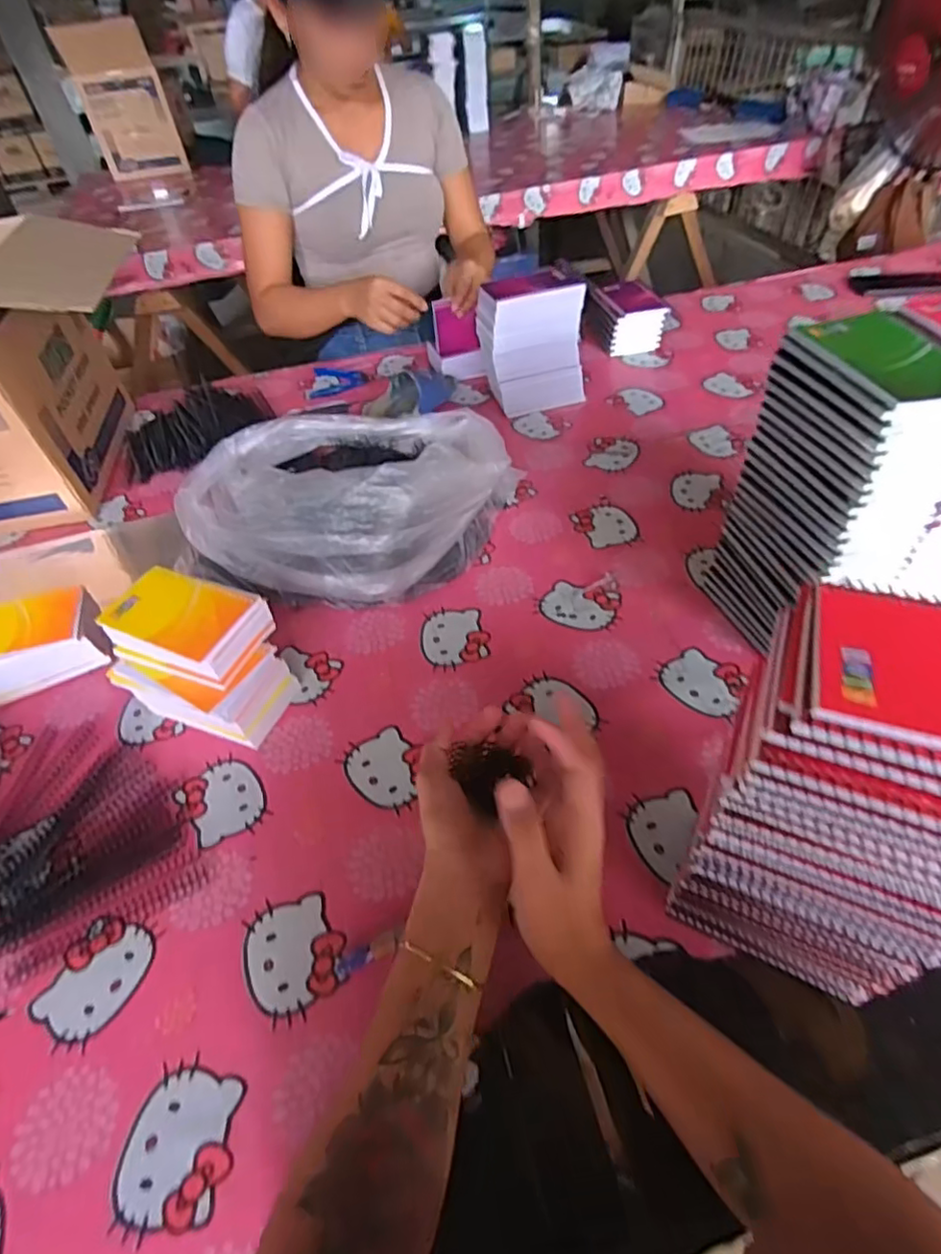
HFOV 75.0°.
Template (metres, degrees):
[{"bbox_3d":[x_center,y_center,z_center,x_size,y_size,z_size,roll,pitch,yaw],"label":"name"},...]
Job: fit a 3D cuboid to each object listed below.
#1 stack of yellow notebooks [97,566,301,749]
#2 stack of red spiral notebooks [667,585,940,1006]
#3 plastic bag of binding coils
[{"bbox_3d":[-0.262,0.035,0.591,0.150,0.119,0.113,15,52,19],"label":"stack of yellow notebooks"},{"bbox_3d":[0.217,0.121,0.361,0.147,0.288,0.104,17,52,20],"label":"stack of red spiral notebooks"},{"bbox_3d":[-0.149,-0.172,0.745,0.367,0.149,0.289,10,50,14],"label":"plastic bag of binding coils"}]

